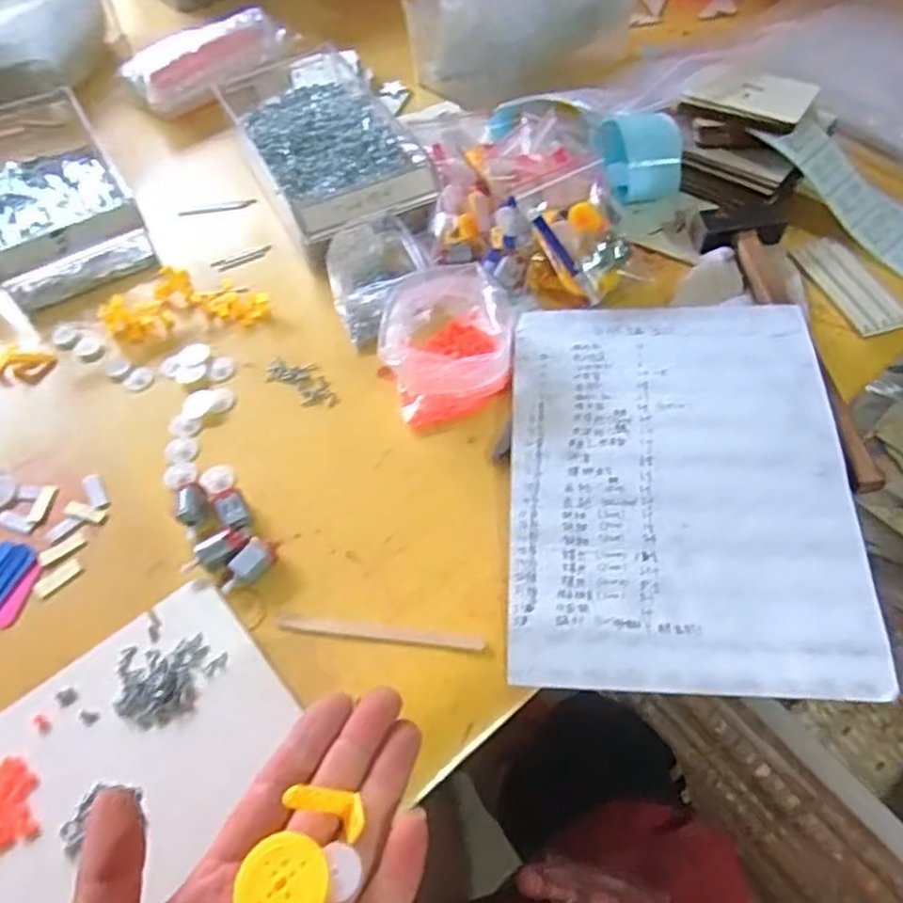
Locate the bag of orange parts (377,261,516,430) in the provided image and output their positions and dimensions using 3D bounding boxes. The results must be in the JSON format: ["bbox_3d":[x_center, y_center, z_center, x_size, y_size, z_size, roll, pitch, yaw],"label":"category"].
[{"bbox_3d":[-0.004,-0.080,0.502,0.091,0.062,0.102,-13,54,-5],"label":"bag of orange parts"}]

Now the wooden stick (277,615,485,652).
[{"bbox_3d":[-0.041,0.103,0.407,0.117,0.004,0.008,5,54,8],"label":"wooden stick"}]

